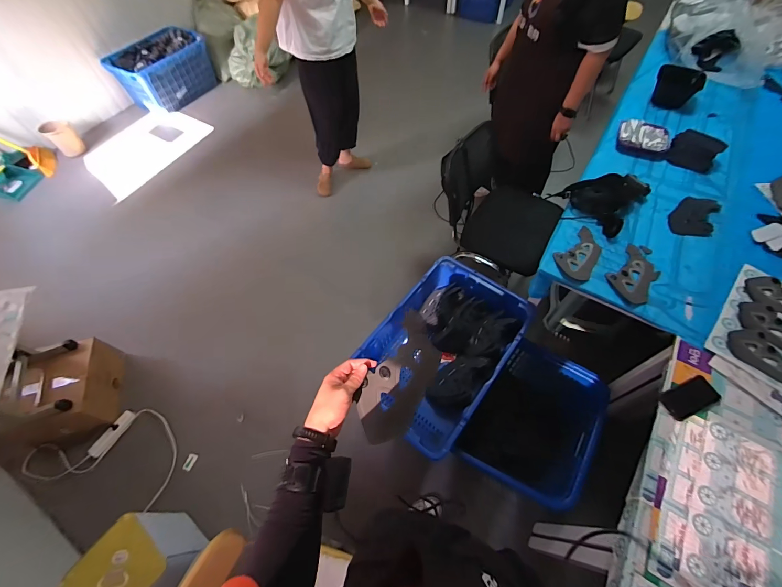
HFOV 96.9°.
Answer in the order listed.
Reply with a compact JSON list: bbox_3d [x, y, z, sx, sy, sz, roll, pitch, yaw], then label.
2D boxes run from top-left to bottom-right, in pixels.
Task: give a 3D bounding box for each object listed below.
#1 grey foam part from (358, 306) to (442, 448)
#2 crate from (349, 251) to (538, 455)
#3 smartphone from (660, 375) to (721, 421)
[{"bbox_3d":[0.019,0.152,0.616,0.099,0.013,0.224,29,82,-1],"label":"grey foam part"},{"bbox_3d":[0.185,0.210,1.308,0.431,0.183,0.658,33,64,19],"label":"crate"},{"bbox_3d":[0.790,0.277,0.918,0.157,0.016,0.075,-20,70,-13],"label":"smartphone"}]

